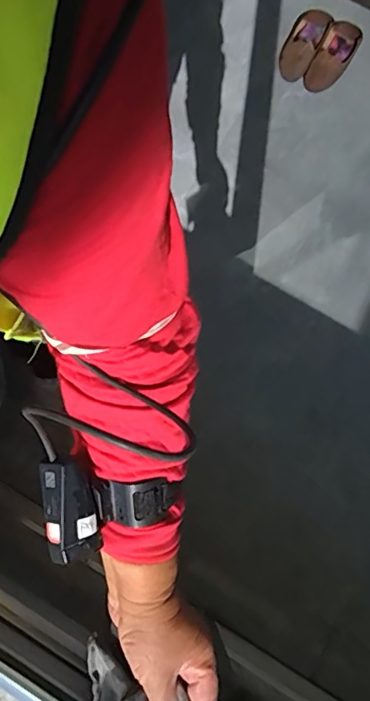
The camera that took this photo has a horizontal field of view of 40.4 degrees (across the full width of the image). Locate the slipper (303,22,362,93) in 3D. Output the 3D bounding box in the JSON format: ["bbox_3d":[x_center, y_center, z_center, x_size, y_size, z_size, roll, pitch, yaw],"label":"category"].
[{"bbox_3d":[0.421,-0.833,1.429,0.100,0.088,0.216,34,77,7],"label":"slipper"}]

